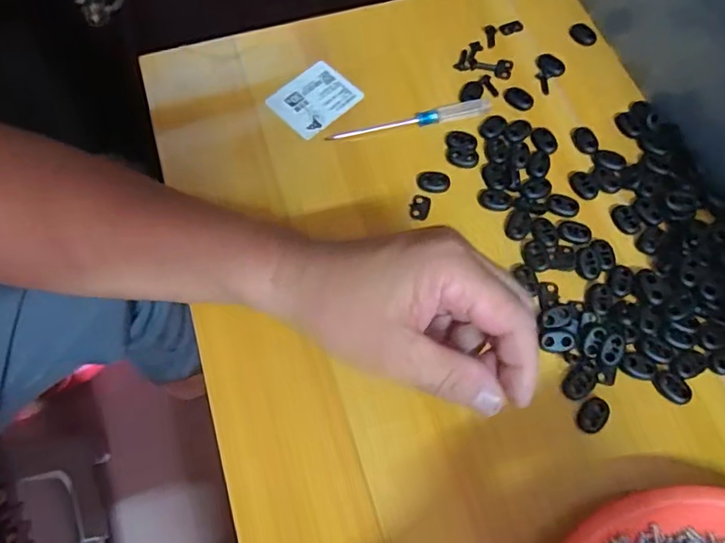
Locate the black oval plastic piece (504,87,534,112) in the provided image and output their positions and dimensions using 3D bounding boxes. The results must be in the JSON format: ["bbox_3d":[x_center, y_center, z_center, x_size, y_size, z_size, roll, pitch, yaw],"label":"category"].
[{"bbox_3d":[0.117,-0.129,0.420,0.022,0.005,0.016,31,70,11],"label":"black oval plastic piece"}]

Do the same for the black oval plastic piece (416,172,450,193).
[{"bbox_3d":[0.049,-0.062,0.389,0.022,0.004,0.016,5,67,1],"label":"black oval plastic piece"}]

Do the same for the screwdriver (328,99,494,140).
[{"bbox_3d":[0.036,-0.108,0.406,0.120,0.006,0.011,-14,68,-7],"label":"screwdriver"}]

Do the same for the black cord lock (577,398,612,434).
[{"bbox_3d":[0.135,0.084,0.329,0.021,0.006,0.015,-39,73,-15],"label":"black cord lock"}]

